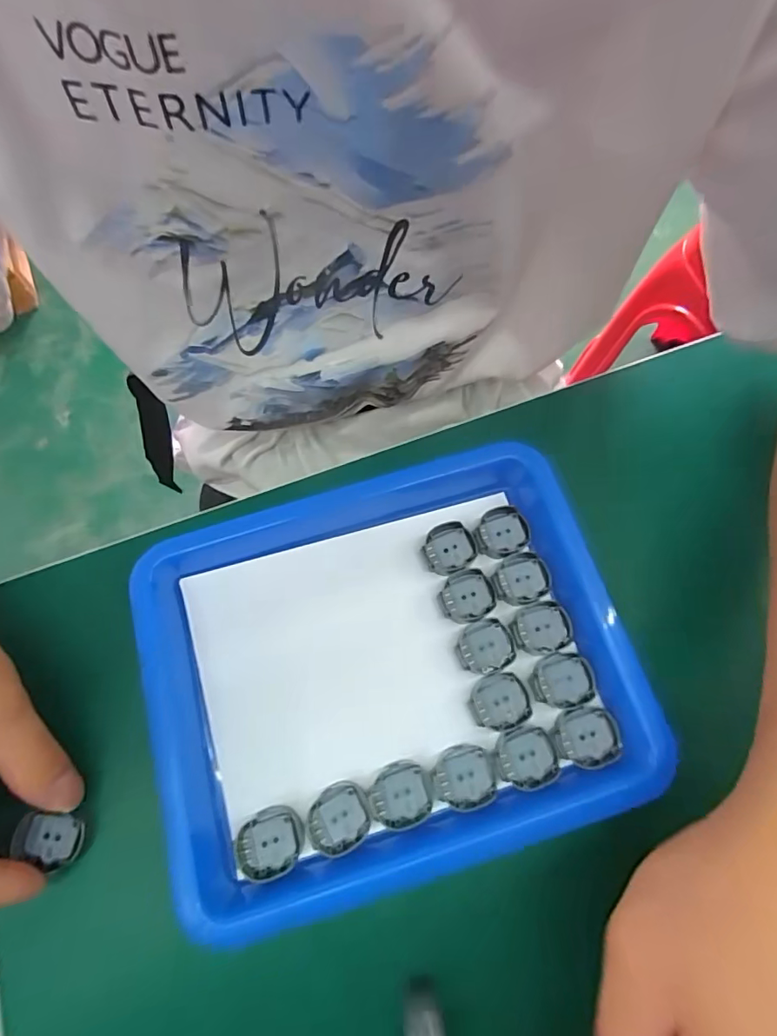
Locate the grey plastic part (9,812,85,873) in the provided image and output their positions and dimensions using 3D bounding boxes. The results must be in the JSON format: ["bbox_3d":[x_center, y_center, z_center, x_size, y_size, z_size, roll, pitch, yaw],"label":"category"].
[{"bbox_3d":[-0.152,0.144,0.223,0.028,0.006,0.020,7,71,3],"label":"grey plastic part"}]

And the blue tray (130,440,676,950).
[{"bbox_3d":[-0.002,0.068,0.240,0.213,0.028,0.184,-17,72,-5],"label":"blue tray"}]

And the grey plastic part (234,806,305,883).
[{"bbox_3d":[-0.053,0.144,0.221,0.030,0.007,0.025,-22,73,-7],"label":"grey plastic part"}]

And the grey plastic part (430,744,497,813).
[{"bbox_3d":[0.033,0.118,0.226,0.027,0.005,0.026,-12,72,-4],"label":"grey plastic part"}]

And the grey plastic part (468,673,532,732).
[{"bbox_3d":[0.054,0.087,0.237,0.025,0.006,0.025,-22,70,-5],"label":"grey plastic part"}]

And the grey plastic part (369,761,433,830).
[{"bbox_3d":[0.006,0.125,0.225,0.027,0.007,0.025,-3,71,-1],"label":"grey plastic part"}]

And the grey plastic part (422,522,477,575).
[{"bbox_3d":[0.031,0.016,0.261,0.027,0.007,0.025,-27,73,-8],"label":"grey plastic part"}]

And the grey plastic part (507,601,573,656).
[{"bbox_3d":[0.075,0.055,0.248,0.028,0.005,0.024,-12,72,-4],"label":"grey plastic part"}]

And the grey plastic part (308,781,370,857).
[{"bbox_3d":[-0.022,0.134,0.223,0.028,0.006,0.025,-33,74,-10],"label":"grey plastic part"}]

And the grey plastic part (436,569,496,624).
[{"bbox_3d":[0.039,0.041,0.255,0.028,0.006,0.025,-18,72,-6],"label":"grey plastic part"}]

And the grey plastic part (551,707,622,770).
[{"bbox_3d":[0.090,0.102,0.231,0.028,0.007,0.025,-4,71,-1],"label":"grey plastic part"}]

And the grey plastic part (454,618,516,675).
[{"bbox_3d":[0.047,0.064,0.245,0.027,0.005,0.024,-26,73,-8],"label":"grey plastic part"}]

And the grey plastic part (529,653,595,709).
[{"bbox_3d":[0.083,0.078,0.239,0.028,0.005,0.024,-10,71,-3],"label":"grey plastic part"}]

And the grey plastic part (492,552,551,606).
[{"bbox_3d":[0.068,0.031,0.256,0.028,0.006,0.025,-17,72,-5],"label":"grey plastic part"}]

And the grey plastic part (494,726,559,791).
[{"bbox_3d":[0.063,0.109,0.228,0.026,0.005,0.026,-1,69,3],"label":"grey plastic part"}]

